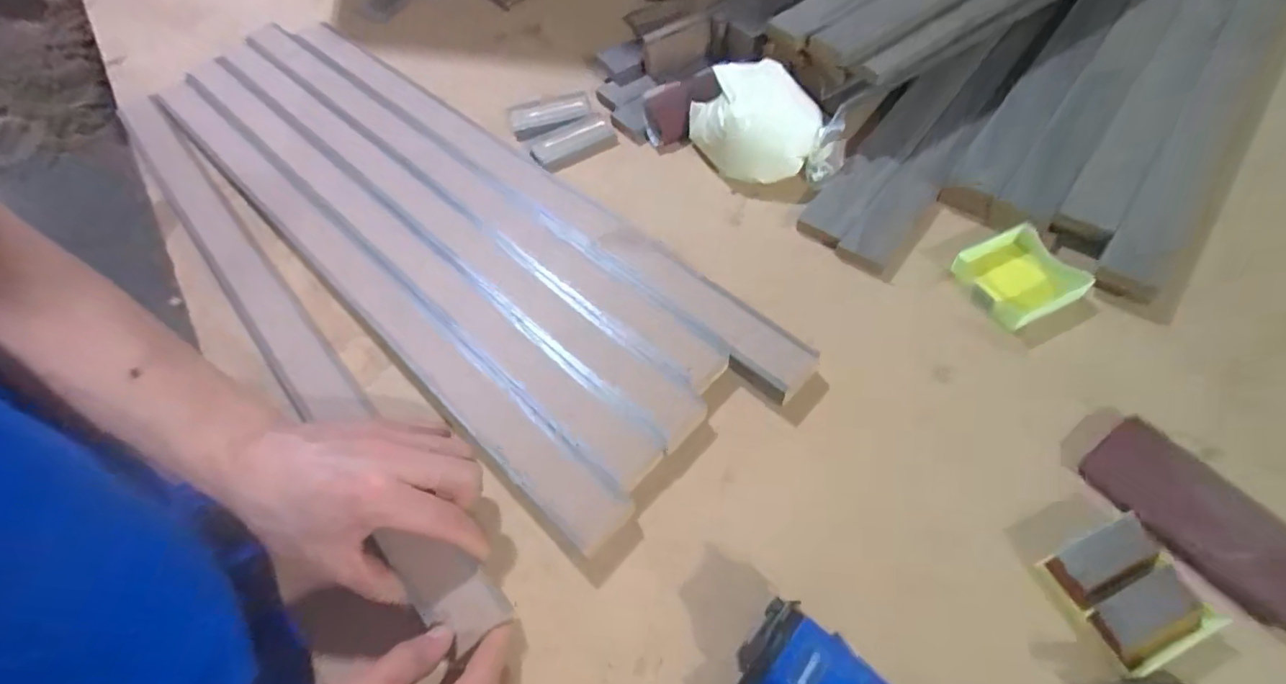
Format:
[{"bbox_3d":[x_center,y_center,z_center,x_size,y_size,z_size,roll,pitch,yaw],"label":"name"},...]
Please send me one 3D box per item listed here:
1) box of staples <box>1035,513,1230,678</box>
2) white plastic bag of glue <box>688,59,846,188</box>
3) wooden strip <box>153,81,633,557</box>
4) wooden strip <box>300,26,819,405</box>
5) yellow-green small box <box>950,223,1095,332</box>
[{"bbox_3d":[0.264,0.136,0.311,0.061,0.010,0.064,-22,60,-9],"label":"box of staples"},{"bbox_3d":[0.108,-0.193,0.511,0.135,0.056,0.092,3,59,7],"label":"white plastic bag of glue"},{"bbox_3d":[-0.262,-0.069,0.494,0.660,0.024,0.049,38,69,24],"label":"wooden strip"},{"bbox_3d":[-0.129,-0.160,0.528,0.661,0.008,0.045,38,68,24],"label":"wooden strip"},{"bbox_3d":[0.281,-0.051,0.427,0.074,0.018,0.069,-22,60,-9],"label":"yellow-green small box"}]

